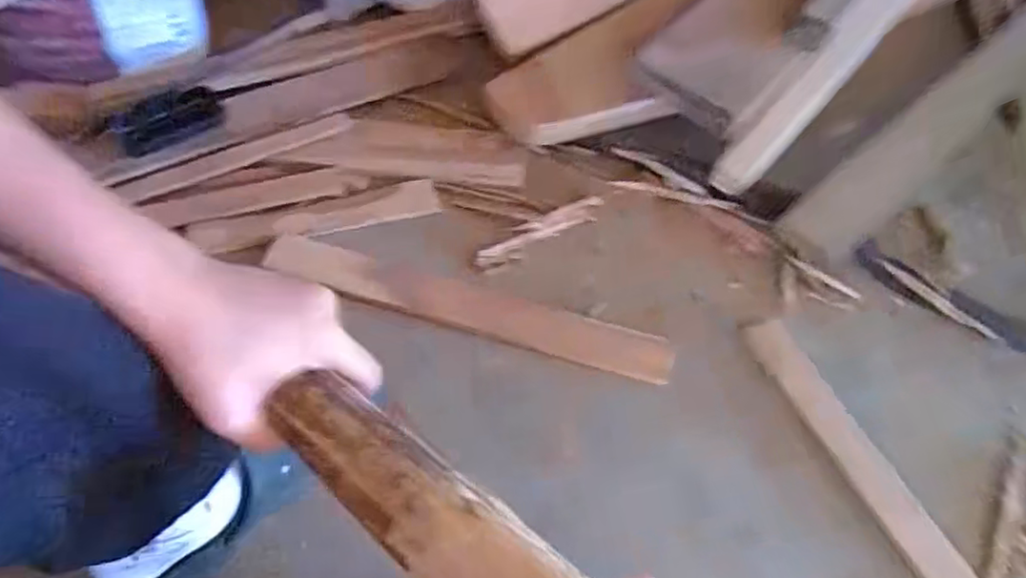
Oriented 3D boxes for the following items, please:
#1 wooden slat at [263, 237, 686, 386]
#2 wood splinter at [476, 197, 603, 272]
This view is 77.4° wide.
[{"bbox_3d":[-0.047,0.017,0.645,0.415,0.012,0.052,15,62,5],"label":"wooden slat"},{"bbox_3d":[0.029,-0.061,0.692,0.153,0.004,0.030,-27,81,-13],"label":"wood splinter"}]

